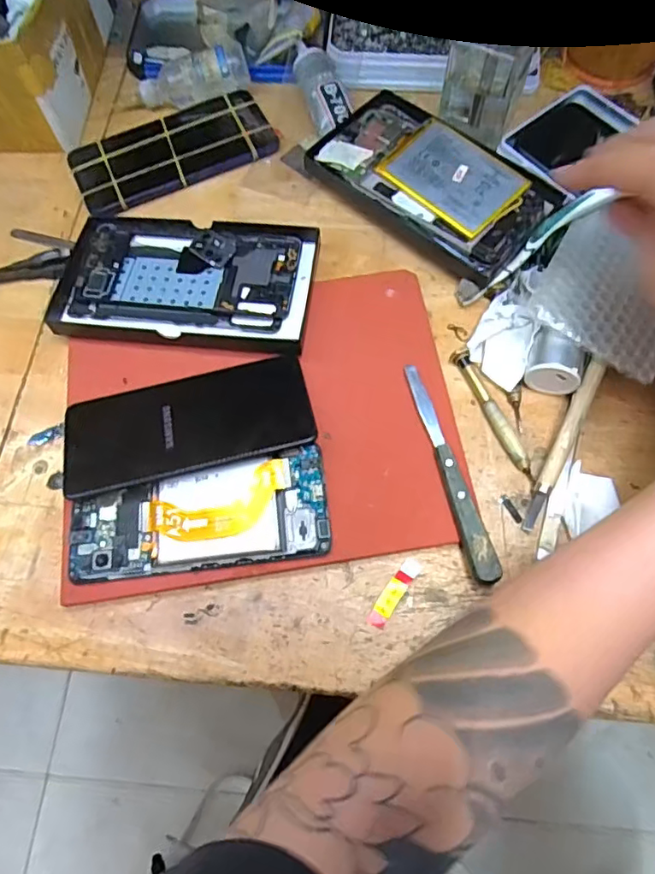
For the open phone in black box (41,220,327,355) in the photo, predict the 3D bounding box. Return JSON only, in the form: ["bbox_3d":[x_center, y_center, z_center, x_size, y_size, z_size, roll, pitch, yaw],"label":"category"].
[{"bbox_3d":[-0.098,-0.110,0.403,0.177,0.016,0.110,4,69,4],"label":"open phone in black box"}]

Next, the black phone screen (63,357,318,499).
[{"bbox_3d":[-0.088,-0.007,0.362,0.156,0.012,0.063,-13,69,-3],"label":"black phone screen"}]

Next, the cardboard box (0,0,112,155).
[{"bbox_3d":[-0.245,-0.331,0.459,0.105,0.086,0.169,3,69,3],"label":"cardboard box"}]

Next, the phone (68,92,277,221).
[{"bbox_3d":[-0.122,-0.228,0.457,0.158,0.009,0.076,-26,70,-8],"label":"phone"}]

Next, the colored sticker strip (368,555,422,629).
[{"bbox_3d":[0.039,0.090,0.329,0.011,0.005,0.044,33,74,13],"label":"colored sticker strip"}]

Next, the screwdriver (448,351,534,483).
[{"bbox_3d":[0.107,-0.015,0.365,0.010,0.007,0.098,-23,70,-6],"label":"screwdriver"}]

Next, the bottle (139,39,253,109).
[{"bbox_3d":[-0.111,-0.300,0.469,0.092,0.033,0.033,-21,70,-6],"label":"bottle"}]

